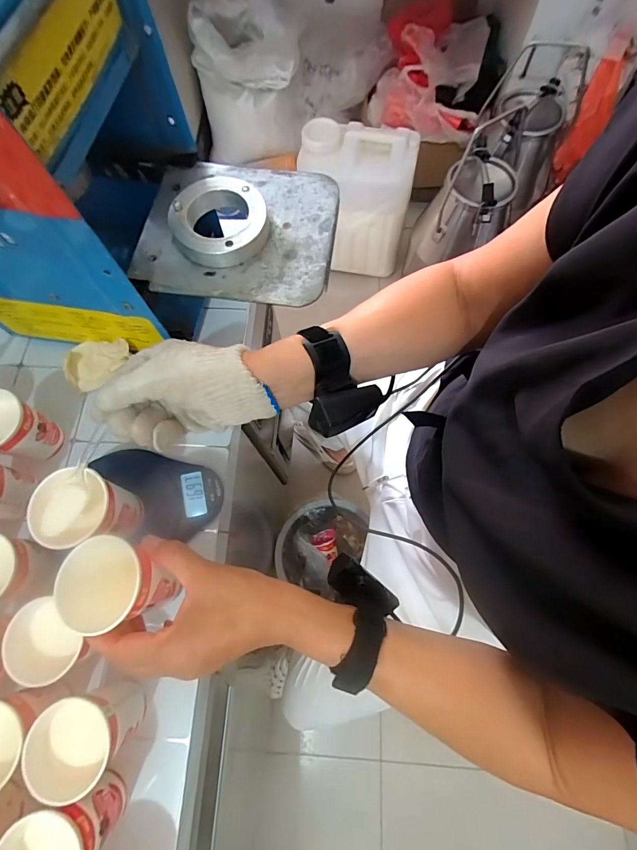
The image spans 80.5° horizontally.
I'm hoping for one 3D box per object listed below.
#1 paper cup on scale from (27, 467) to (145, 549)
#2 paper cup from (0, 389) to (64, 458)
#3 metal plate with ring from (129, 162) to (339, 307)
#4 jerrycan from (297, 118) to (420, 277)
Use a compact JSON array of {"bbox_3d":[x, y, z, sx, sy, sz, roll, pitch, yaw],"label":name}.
[{"bbox_3d":[-0.211,0.081,0.354,0.060,0.090,0.062,0,71,1],"label":"paper cup on scale"},{"bbox_3d":[-0.339,0.006,0.422,0.063,0.077,0.065,0,71,1],"label":"paper cup"},{"bbox_3d":[-0.085,-0.209,0.389,0.198,0.031,0.167,6,72,4],"label":"metal plate with ring"},{"bbox_3d":[0.116,-0.712,1.215,0.335,0.443,0.164,4,72,3],"label":"jerrycan"}]

